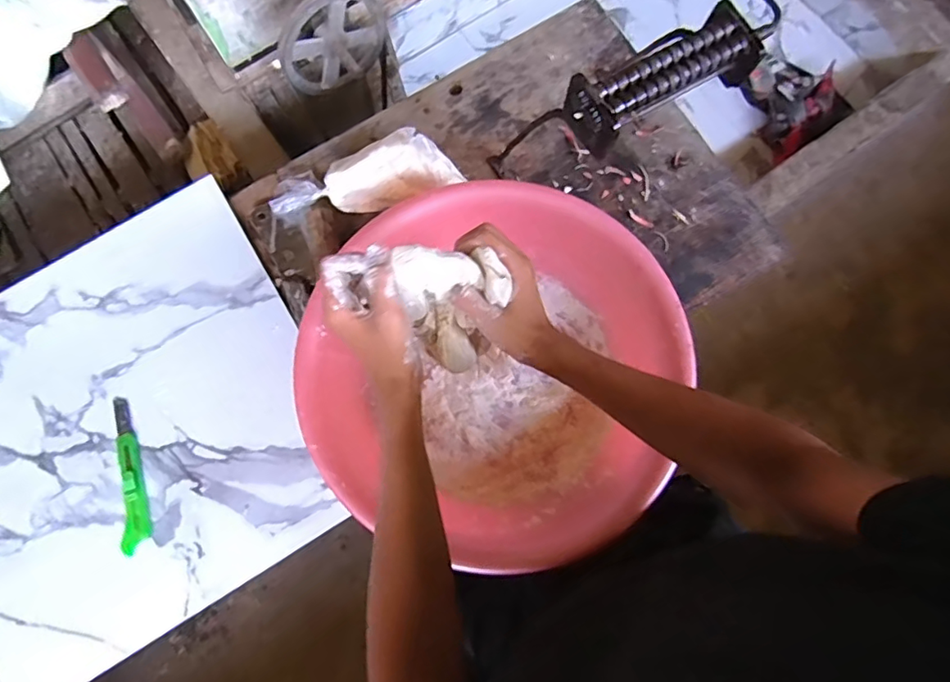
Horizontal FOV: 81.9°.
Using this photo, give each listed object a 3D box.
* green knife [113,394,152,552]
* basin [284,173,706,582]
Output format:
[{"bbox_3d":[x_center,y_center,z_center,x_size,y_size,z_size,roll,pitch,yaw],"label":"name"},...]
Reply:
[{"bbox_3d":[-0.420,0.159,0.668,0.033,0.011,0.185,-13,78,-3],"label":"green knife"},{"bbox_3d":[0.029,0.036,0.640,0.403,0.127,0.400,35,80,7],"label":"basin"}]

